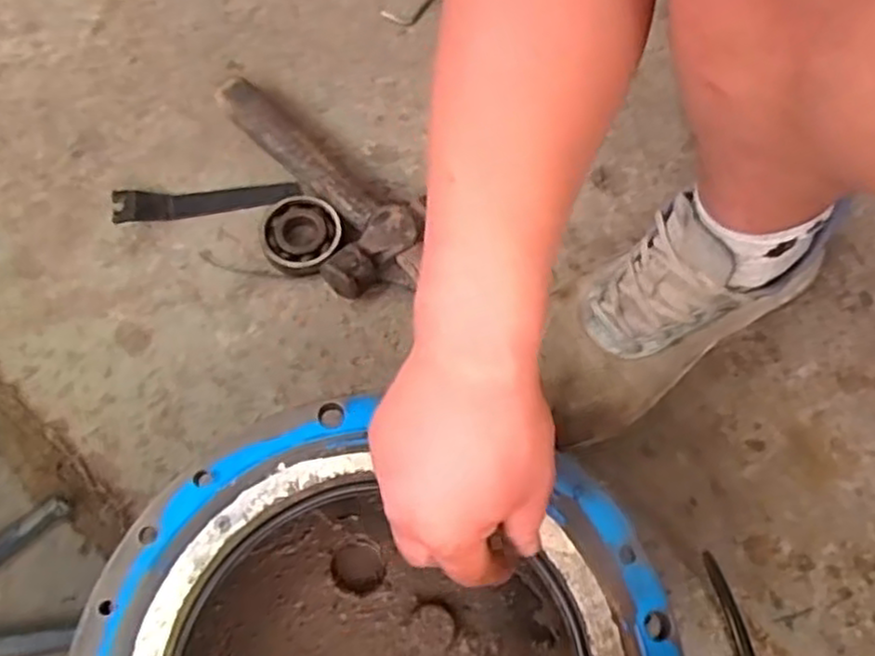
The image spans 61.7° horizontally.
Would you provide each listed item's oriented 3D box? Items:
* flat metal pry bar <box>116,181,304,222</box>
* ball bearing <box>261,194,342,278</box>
[{"bbox_3d":[-0.211,-0.118,0.674,0.164,0.016,0.028,-8,67,-5],"label":"flat metal pry bar"},{"bbox_3d":[-0.122,-0.082,0.653,0.068,0.022,0.075,-8,67,-5],"label":"ball bearing"}]

